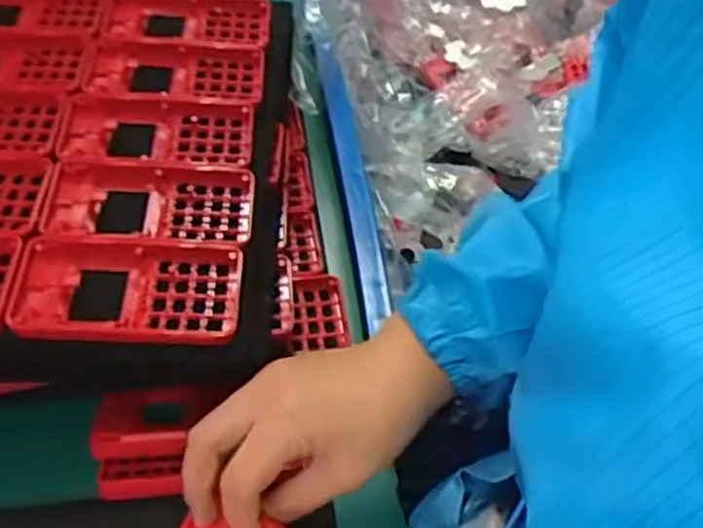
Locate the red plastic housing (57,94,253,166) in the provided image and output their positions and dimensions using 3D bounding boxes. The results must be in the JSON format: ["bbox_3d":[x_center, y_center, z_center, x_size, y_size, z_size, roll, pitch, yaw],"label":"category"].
[{"bbox_3d":[-0.132,-0.087,0.499,0.125,0.017,0.067,2,52,-2],"label":"red plastic housing"}]

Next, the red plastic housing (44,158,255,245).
[{"bbox_3d":[-0.125,-0.036,0.462,0.124,0.018,0.064,0,52,-3],"label":"red plastic housing"}]

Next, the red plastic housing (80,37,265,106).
[{"bbox_3d":[-0.130,-0.136,0.537,0.124,0.017,0.071,3,52,-1],"label":"red plastic housing"}]

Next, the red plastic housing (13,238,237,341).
[{"bbox_3d":[-0.128,0.016,0.423,0.125,0.017,0.062,0,52,-3],"label":"red plastic housing"}]

